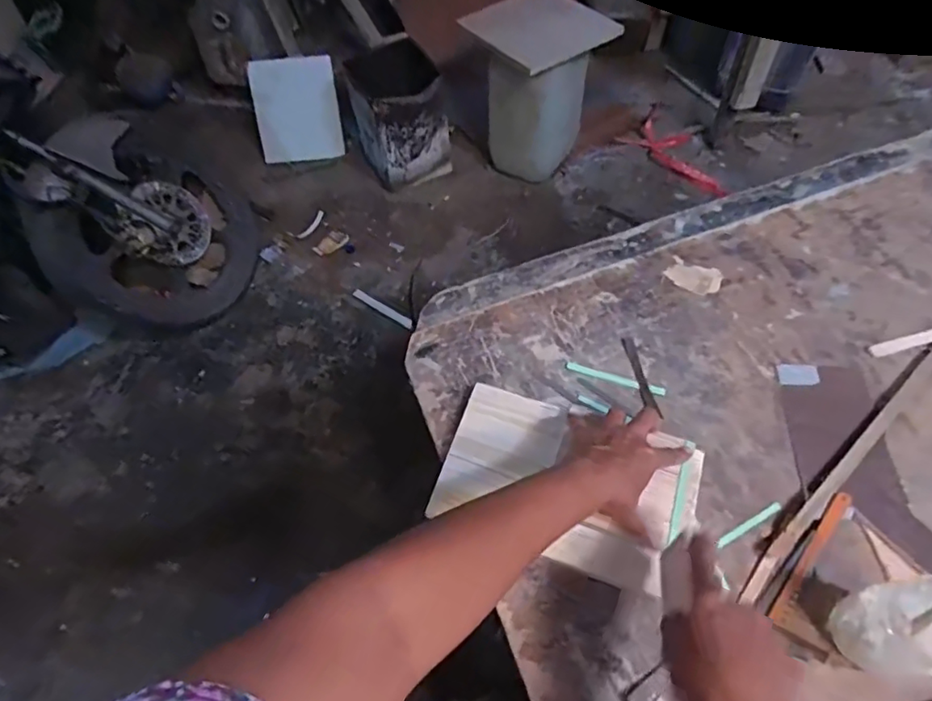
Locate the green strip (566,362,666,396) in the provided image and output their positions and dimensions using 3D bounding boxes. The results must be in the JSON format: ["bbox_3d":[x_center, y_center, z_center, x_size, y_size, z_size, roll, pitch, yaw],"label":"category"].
[{"bbox_3d":[0.162,0.030,0.614,0.106,0.004,0.010,16,60,14],"label":"green strip"}]

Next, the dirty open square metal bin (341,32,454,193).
[{"bbox_3d":[-0.209,-0.739,1.813,0.275,0.308,0.273,-17,58,-6],"label":"dirty open square metal bin"}]

